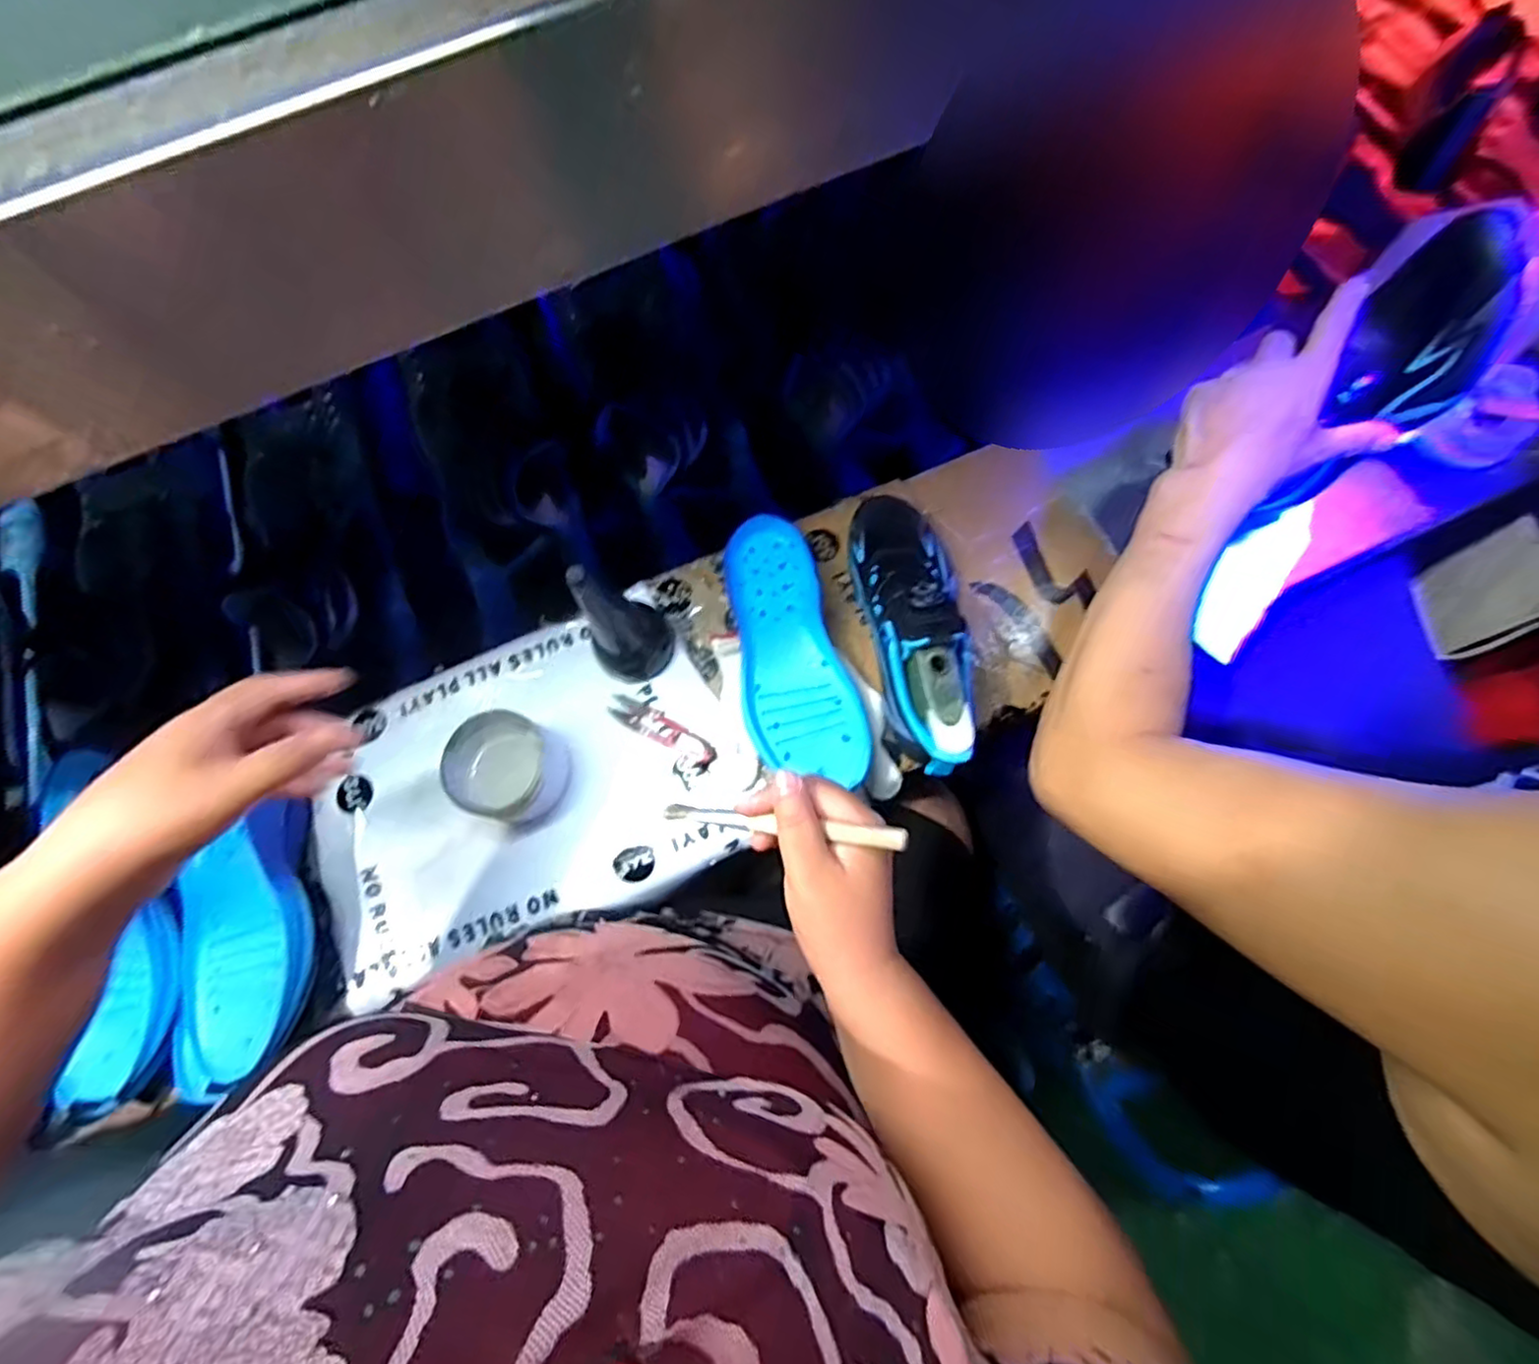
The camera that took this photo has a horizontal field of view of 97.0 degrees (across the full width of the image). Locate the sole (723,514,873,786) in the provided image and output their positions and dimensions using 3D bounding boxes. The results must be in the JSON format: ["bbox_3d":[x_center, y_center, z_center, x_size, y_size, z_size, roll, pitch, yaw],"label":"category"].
[{"bbox_3d":[0.015,-0.027,0.564,0.088,0.019,0.232,-14,73,-5],"label":"sole"}]

